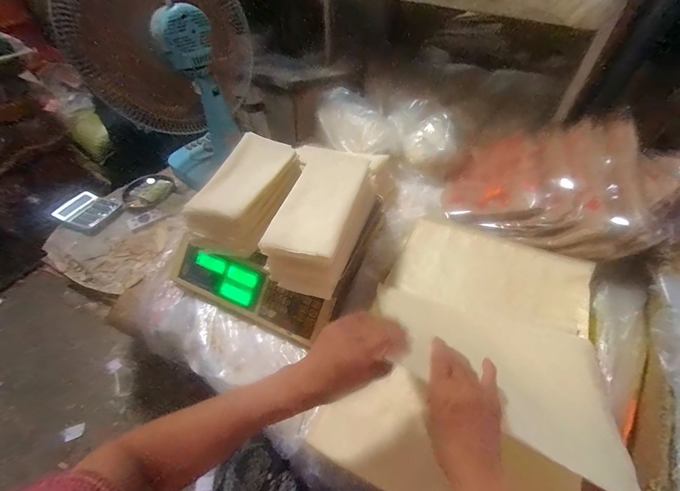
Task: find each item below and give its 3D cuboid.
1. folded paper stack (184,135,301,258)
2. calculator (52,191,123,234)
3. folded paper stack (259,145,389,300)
[{"bbox_3d":[-0.176,-0.108,0.614,0.132,0.072,0.266,11,50,12],"label":"folded paper stack"},{"bbox_3d":[-0.658,-0.091,0.832,0.134,0.034,0.110,18,52,17],"label":"calculator"},{"bbox_3d":[-0.023,-0.063,0.557,0.133,0.082,0.294,11,50,11],"label":"folded paper stack"}]

